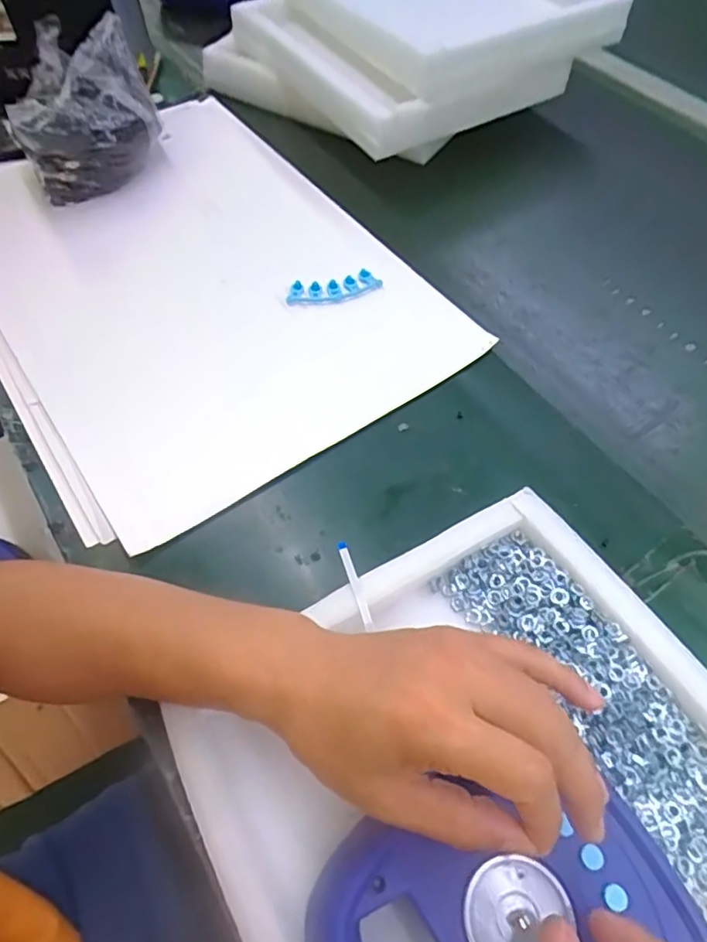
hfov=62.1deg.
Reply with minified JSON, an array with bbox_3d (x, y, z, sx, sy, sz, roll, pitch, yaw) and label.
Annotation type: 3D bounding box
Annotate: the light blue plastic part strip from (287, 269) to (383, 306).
[{"bbox_3d":[-0.020,-0.187,0.605,0.095,0.030,0.022,-19,60,-11],"label":"light blue plastic part strip"}]

